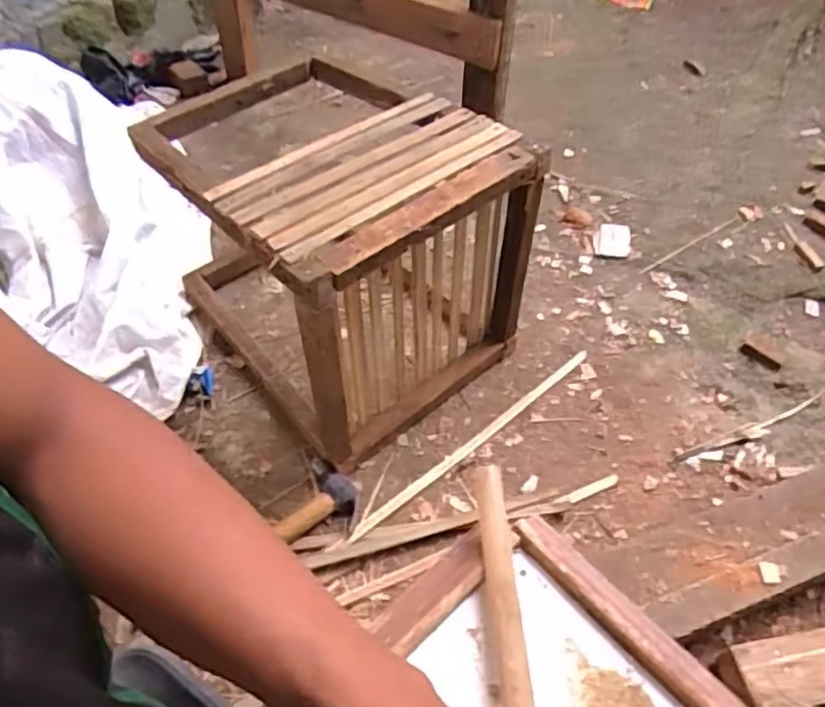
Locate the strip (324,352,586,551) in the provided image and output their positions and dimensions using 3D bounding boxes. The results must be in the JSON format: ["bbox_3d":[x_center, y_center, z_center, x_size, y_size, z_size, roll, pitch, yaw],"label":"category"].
[{"bbox_3d":[0.072,0.106,0.804,0.419,0.007,0.015,-34,60,-26],"label":"strip"}]

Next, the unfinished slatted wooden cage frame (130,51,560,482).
[{"bbox_3d":[-0.091,-0.134,0.802,0.319,0.310,0.373,-33,58,-24],"label":"unfinished slatted wooden cage frame"}]

